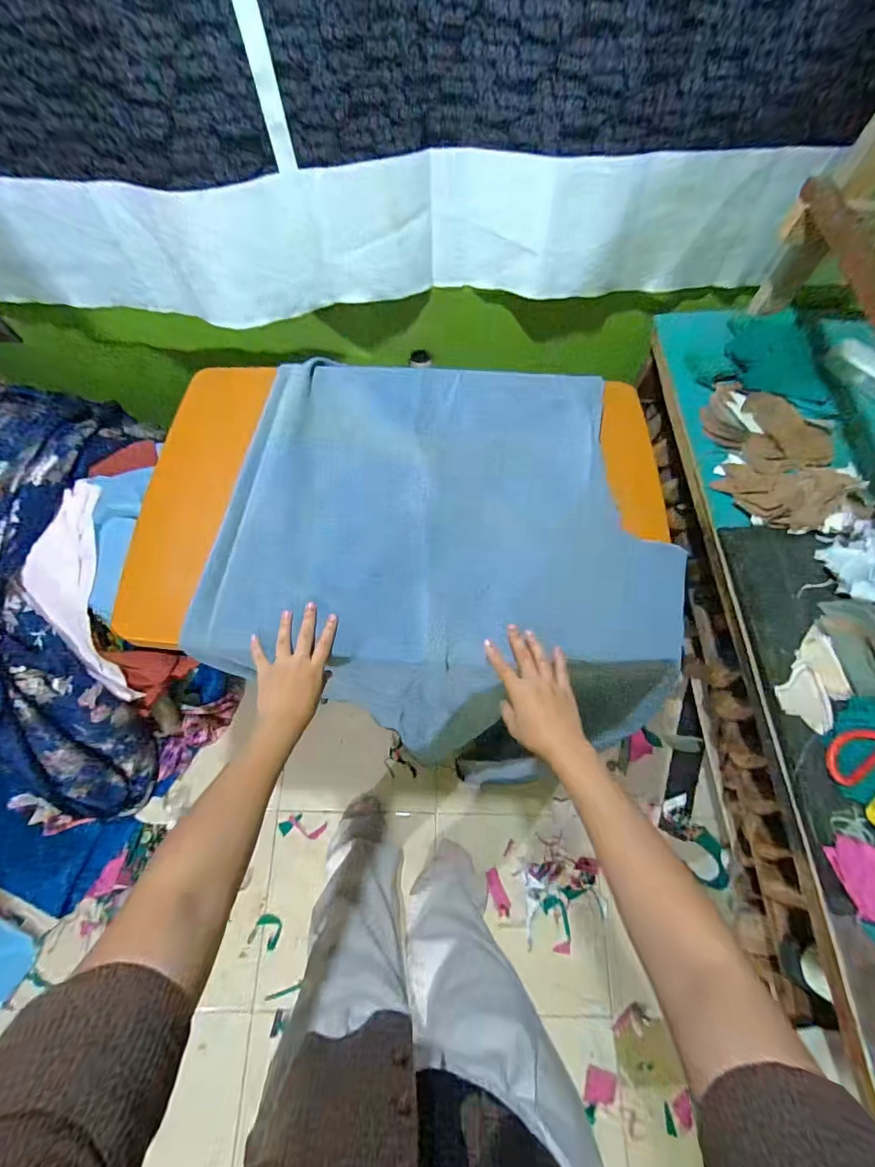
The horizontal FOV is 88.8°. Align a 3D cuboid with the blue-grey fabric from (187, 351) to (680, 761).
[{"bbox_3d":[0.021,-0.079,0.632,0.613,0.060,0.556,11,69,4],"label":"blue-grey fabric"}]

